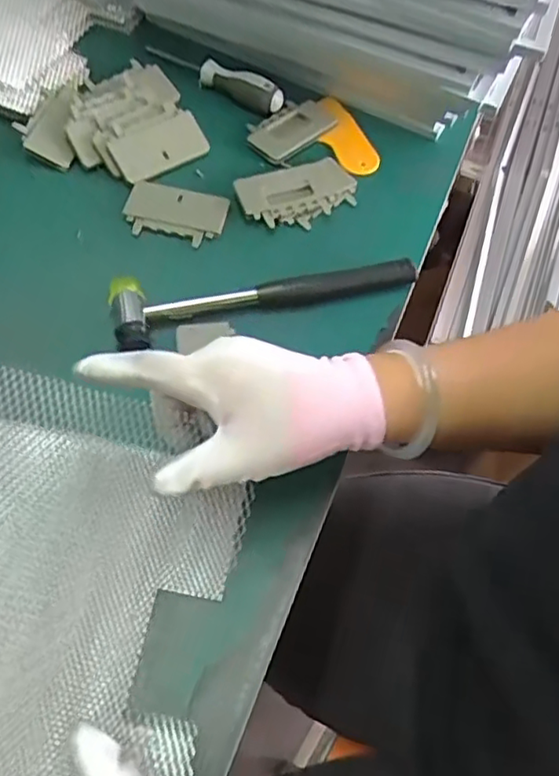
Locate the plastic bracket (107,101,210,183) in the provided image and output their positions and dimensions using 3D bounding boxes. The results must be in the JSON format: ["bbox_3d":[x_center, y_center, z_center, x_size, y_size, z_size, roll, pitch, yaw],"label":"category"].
[{"bbox_3d":[-0.110,-0.226,0.577,0.088,0.011,0.052,-32,103,-21],"label":"plastic bracket"}]

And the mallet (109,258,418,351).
[{"bbox_3d":[-0.012,-0.081,0.504,0.244,0.023,0.062,-15,64,-12],"label":"mallet"}]

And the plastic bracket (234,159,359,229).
[{"bbox_3d":[0.017,-0.174,0.562,0.109,0.018,0.057,-14,63,-11],"label":"plastic bracket"}]

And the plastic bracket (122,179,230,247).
[{"bbox_3d":[-0.090,-0.154,0.546,0.086,0.007,0.056,14,61,3],"label":"plastic bracket"}]

